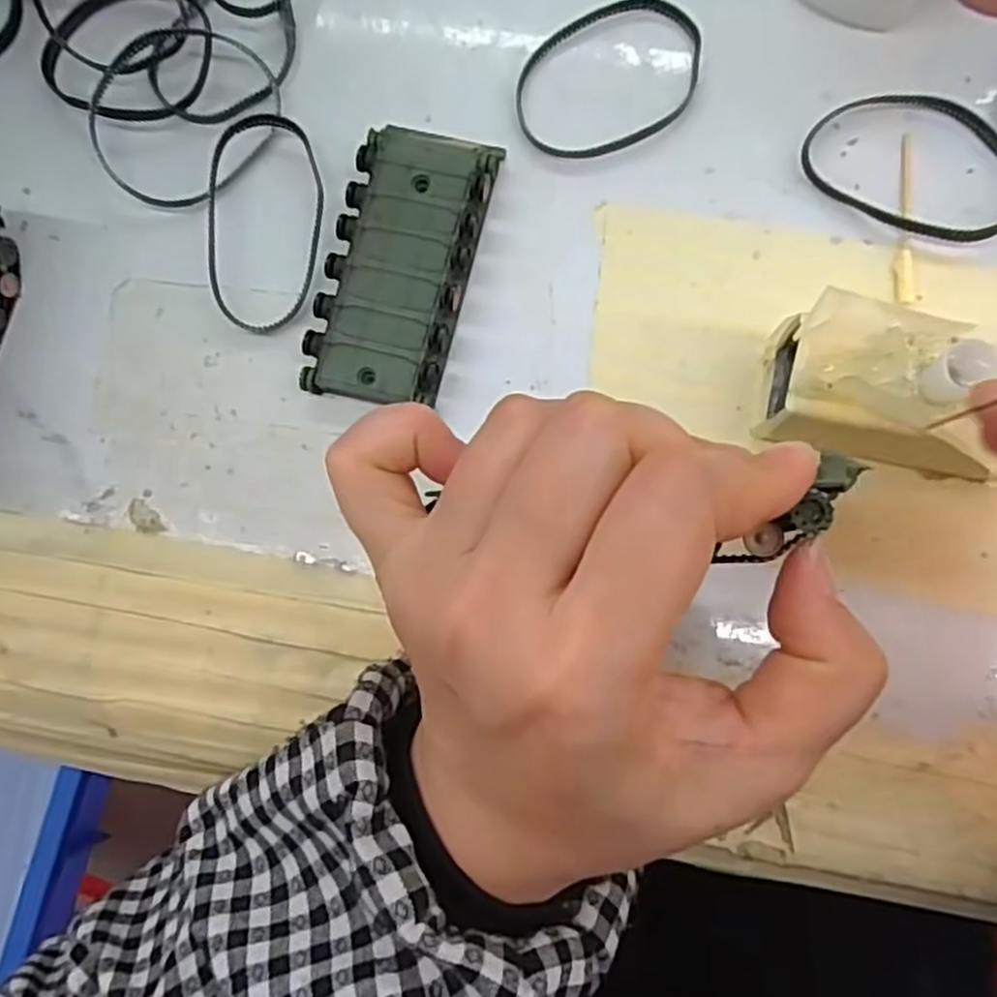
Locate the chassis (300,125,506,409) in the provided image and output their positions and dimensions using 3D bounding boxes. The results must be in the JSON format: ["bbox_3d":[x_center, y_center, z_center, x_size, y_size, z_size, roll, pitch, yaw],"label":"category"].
[{"bbox_3d":[-0.031,-0.077,0.248,0.043,0.015,0.095,14,83,5],"label":"chassis"}]

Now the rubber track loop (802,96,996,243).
[{"bbox_3d":[0.137,-0.110,0.247,0.070,0.009,0.047,31,85,7],"label":"rubber track loop"}]

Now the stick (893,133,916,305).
[{"bbox_3d":[0.132,-0.092,0.247,0.006,0.004,0.058,4,82,4],"label":"stick"}]

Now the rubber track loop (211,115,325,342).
[{"bbox_3d":[-0.078,-0.093,0.254,0.037,0.011,0.074,5,82,4],"label":"rubber track loop"}]

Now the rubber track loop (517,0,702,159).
[{"bbox_3d":[0.038,-0.144,0.258,0.067,0.004,0.048,-26,81,-1],"label":"rubber track loop"}]

